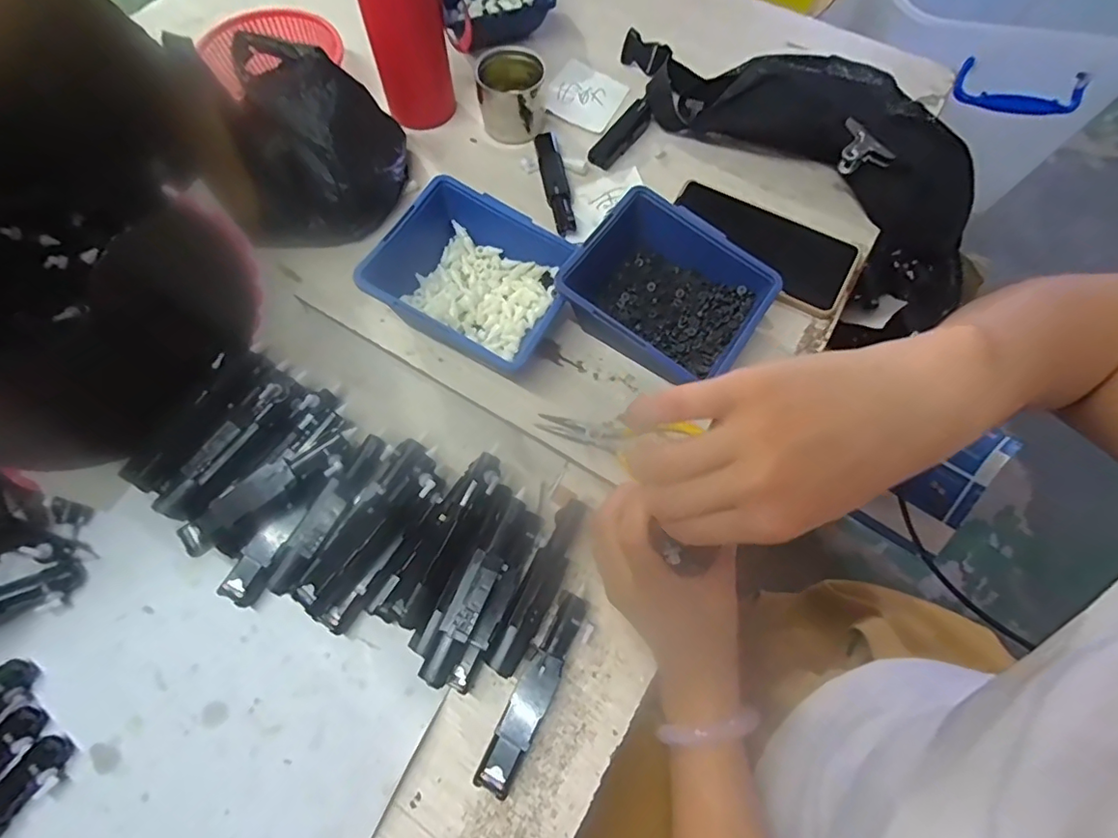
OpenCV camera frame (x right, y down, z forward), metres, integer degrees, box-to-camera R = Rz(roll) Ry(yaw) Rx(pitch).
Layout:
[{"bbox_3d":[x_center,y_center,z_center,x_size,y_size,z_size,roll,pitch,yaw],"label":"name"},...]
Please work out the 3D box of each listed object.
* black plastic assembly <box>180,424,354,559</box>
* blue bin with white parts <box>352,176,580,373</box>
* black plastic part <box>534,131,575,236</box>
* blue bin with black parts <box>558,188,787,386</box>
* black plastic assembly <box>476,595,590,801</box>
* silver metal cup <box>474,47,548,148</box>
[{"bbox_3d":[-0.201,0.046,0.372,0.127,0.017,0.028,-37,73,-15],"label":"black plastic assembly"},{"bbox_3d":[-0.065,-0.109,0.420,0.133,0.060,0.124,29,70,11],"label":"blue bin with white parts"},{"bbox_3d":[-0.004,-0.223,0.501,0.022,0.014,0.122,-8,68,-4],"label":"black plastic part"},{"bbox_3d":[0.083,-0.095,0.418,0.142,0.060,0.127,33,71,12],"label":"blue bin with black parts"},{"bbox_3d":[-0.012,0.171,0.340,0.029,0.017,0.120,24,69,9],"label":"black plastic assembly"},{"bbox_3d":[-0.047,-0.316,0.518,0.065,0.059,0.064,0,67,-1],"label":"silver metal cup"}]

